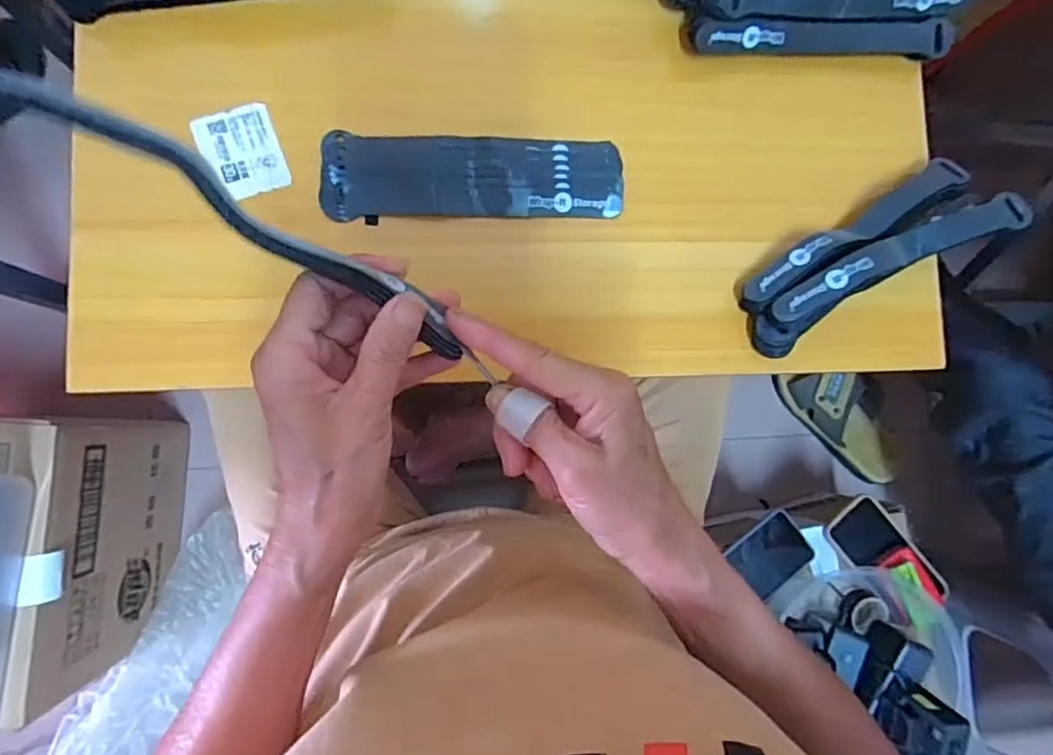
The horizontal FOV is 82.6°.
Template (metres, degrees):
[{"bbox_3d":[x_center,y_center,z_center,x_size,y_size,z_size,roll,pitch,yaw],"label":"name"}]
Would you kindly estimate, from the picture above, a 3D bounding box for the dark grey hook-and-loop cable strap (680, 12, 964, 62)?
[{"bbox_3d":[0.214,-0.247,0.433,0.198,0.031,0.023,-2,87,-6],"label":"dark grey hook-and-loop cable strap"}]

